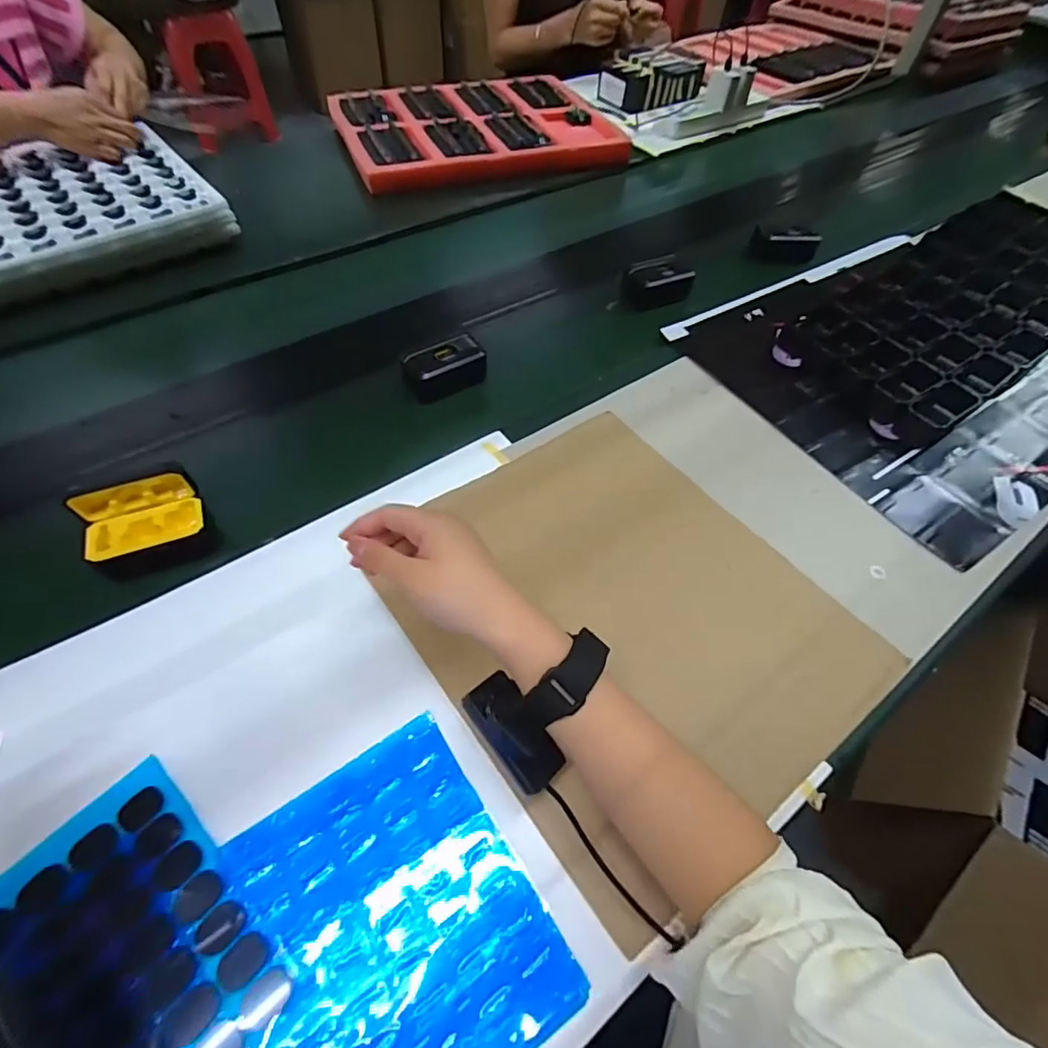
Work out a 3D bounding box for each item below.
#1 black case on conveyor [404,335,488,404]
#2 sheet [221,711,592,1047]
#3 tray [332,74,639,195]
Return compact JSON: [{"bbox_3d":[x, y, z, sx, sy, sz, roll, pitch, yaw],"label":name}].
[{"bbox_3d":[-0.086,-0.169,0.572,0.086,0.040,0.047,-25,60,-19],"label":"black case on conveyor"},{"bbox_3d":[-0.076,0.231,0.312,0.150,0.007,0.184,-29,61,-21],"label":"sheet"},{"bbox_3d":[-0.080,-0.710,0.947,0.469,0.034,0.344,-17,58,-14],"label":"tray"}]

